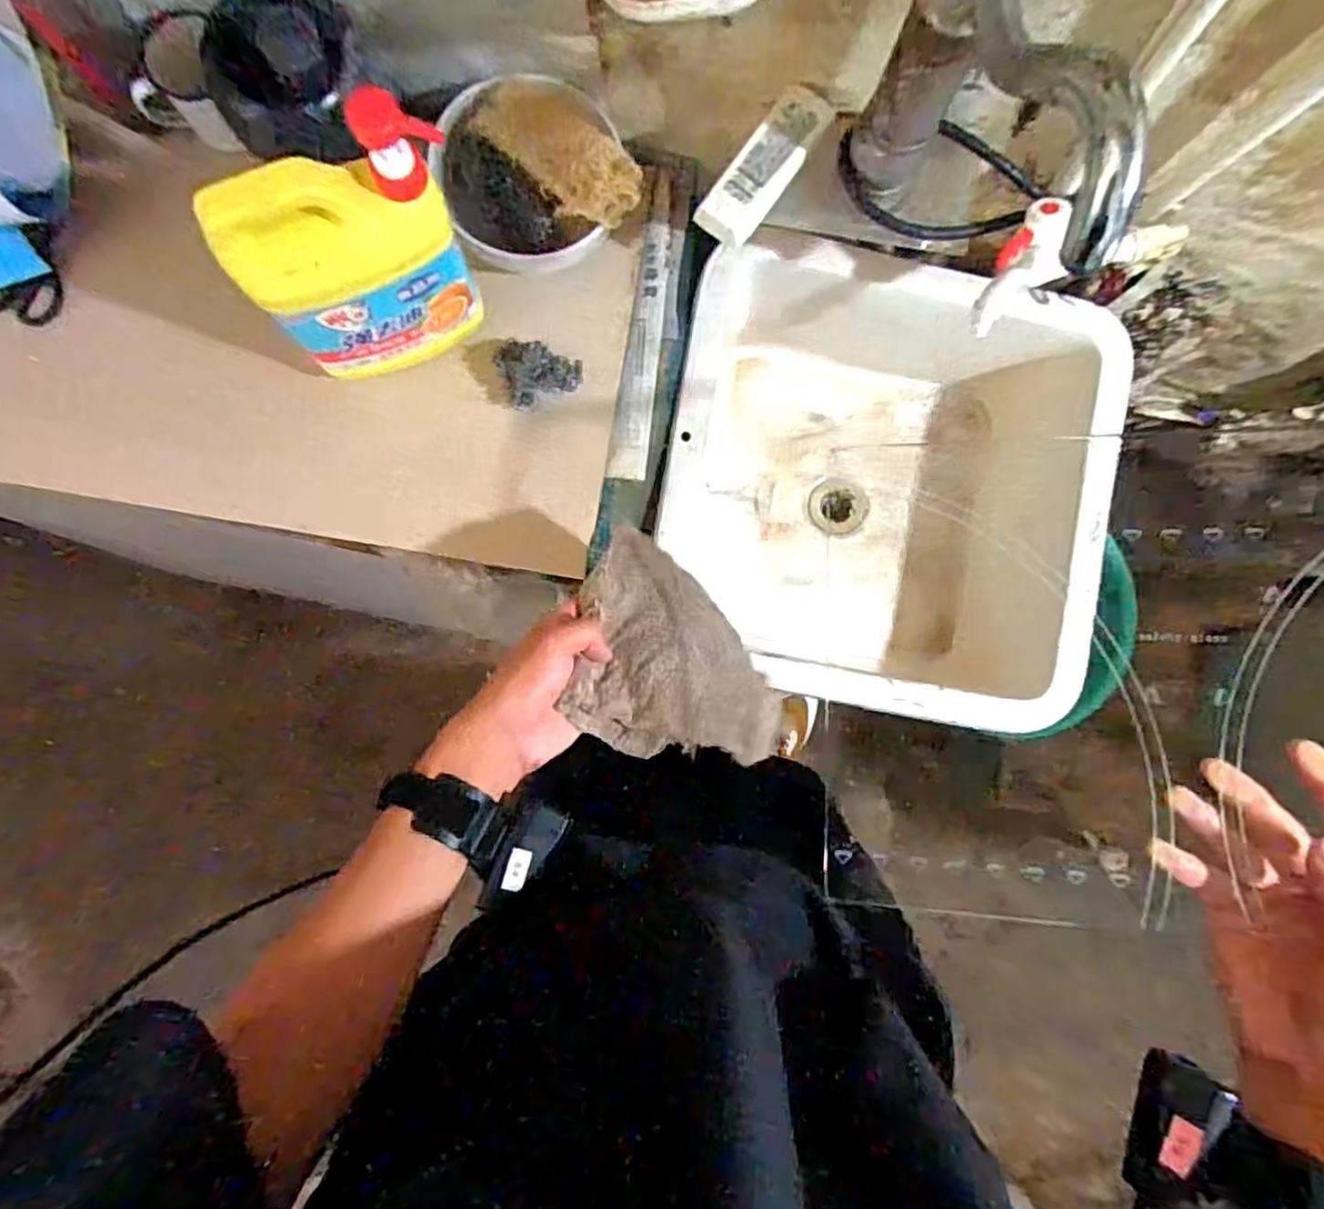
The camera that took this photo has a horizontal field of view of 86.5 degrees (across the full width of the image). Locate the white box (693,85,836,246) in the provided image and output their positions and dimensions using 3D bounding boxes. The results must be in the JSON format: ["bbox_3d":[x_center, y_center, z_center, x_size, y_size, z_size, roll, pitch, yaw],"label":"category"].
[{"bbox_3d":[0.082,-0.348,0.556,0.044,0.022,0.130,37,86,1],"label":"white box"}]

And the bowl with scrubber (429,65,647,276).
[{"bbox_3d":[-0.109,-0.362,0.574,0.147,0.076,0.143,0,86,-1],"label":"bowl with scrubber"}]

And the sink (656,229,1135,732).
[{"bbox_3d":[0.239,-0.113,0.801,0.455,0.221,0.437,9,86,-1],"label":"sink"}]

